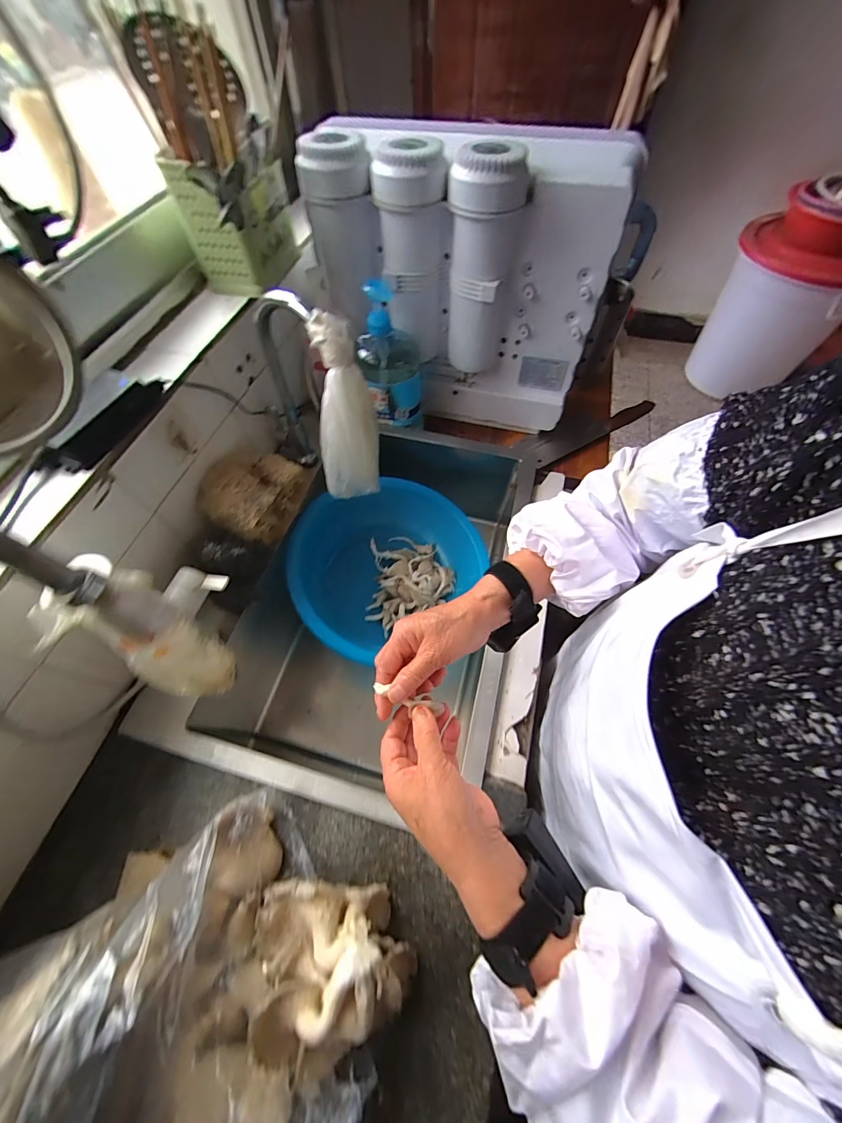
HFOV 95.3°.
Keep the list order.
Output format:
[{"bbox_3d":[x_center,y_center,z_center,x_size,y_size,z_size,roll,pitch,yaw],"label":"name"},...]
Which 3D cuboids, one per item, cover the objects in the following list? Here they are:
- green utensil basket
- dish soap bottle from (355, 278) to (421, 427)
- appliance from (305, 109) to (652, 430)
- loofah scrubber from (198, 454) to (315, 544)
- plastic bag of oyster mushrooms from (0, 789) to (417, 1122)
[{"bbox_3d":[-0.252,-0.476,0.537,0.092,0.130,0.150,10,61,7],"label":"green utensil basket"},{"bbox_3d":[-0.055,-0.334,0.640,0.109,0.222,0.077,-19,62,-9],"label":"dish soap bottle"},{"bbox_3d":[0.064,-0.439,0.638,0.421,0.358,0.148,11,61,8],"label":"appliance"},{"bbox_3d":[-0.247,-0.107,0.581,0.095,0.091,0.158,18,63,12],"label":"loofah scrubber"},{"bbox_3d":[-0.201,0.380,0.304,0.336,0.130,0.261,-36,65,-17],"label":"plastic bag of oyster mushrooms"}]

